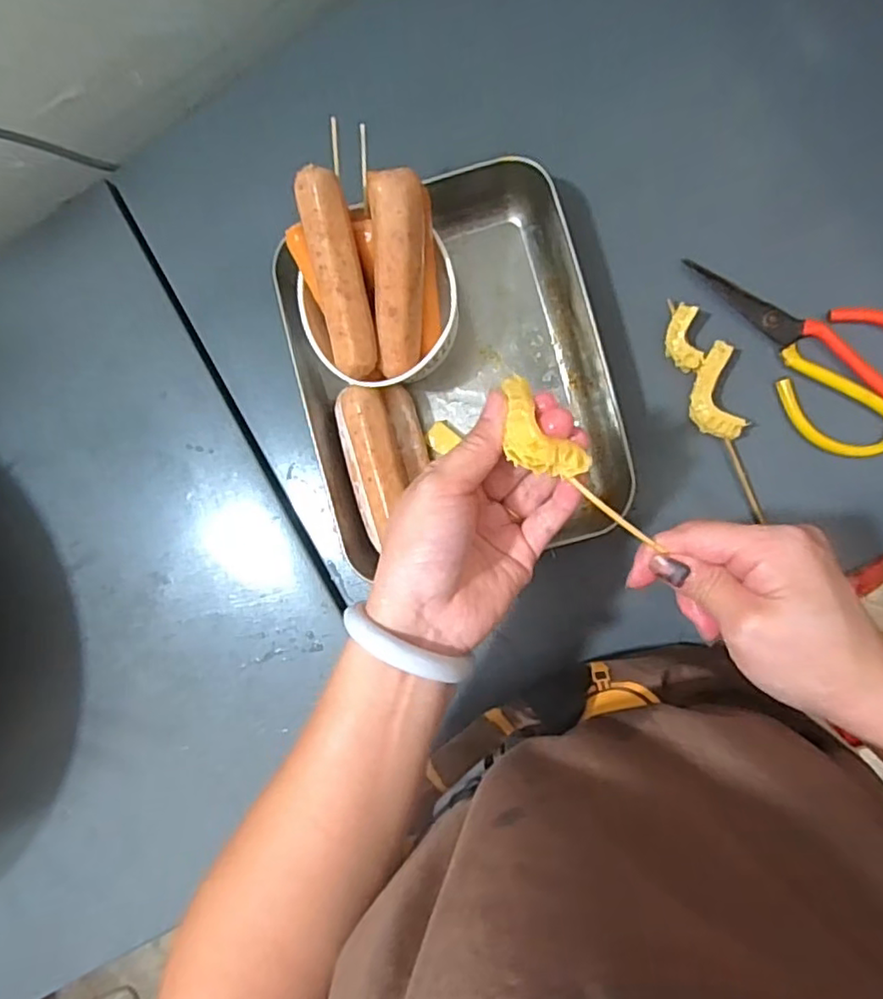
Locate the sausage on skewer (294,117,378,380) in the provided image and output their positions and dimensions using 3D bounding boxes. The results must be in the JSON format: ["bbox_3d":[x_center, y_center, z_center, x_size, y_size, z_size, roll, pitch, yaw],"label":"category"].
[{"bbox_3d":[-0.063,-0.146,0.386,0.027,0.024,0.138,-7,108,8],"label":"sausage on skewer"}]

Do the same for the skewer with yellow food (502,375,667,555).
[{"bbox_3d":[0.063,-0.015,0.306,0.027,0.018,0.102,-44,95,5],"label":"skewer with yellow food"}]

